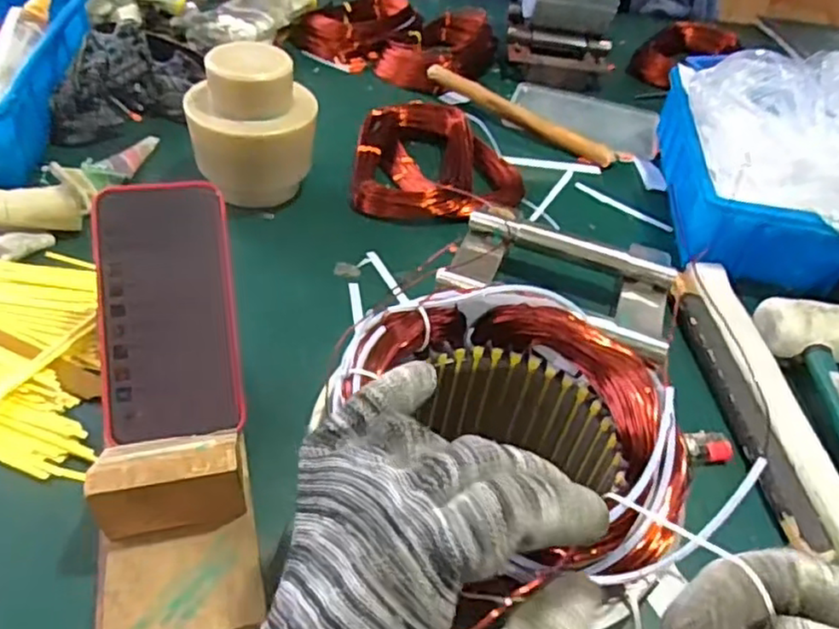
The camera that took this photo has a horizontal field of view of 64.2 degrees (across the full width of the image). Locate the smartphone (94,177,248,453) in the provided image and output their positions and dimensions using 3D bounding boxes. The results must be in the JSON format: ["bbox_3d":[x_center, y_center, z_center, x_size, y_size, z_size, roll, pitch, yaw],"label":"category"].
[{"bbox_3d":[-0.160,-0.004,0.423,0.081,0.013,0.163,-6,80,-11],"label":"smartphone"}]

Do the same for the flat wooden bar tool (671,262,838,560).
[{"bbox_3d":[0.257,0.060,0.508,0.060,0.017,0.279,1,44,-7],"label":"flat wooden bar tool"}]

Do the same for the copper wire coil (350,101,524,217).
[{"bbox_3d":[0.021,-0.159,0.687,0.173,0.041,0.144,7,44,0],"label":"copper wire coil"}]

